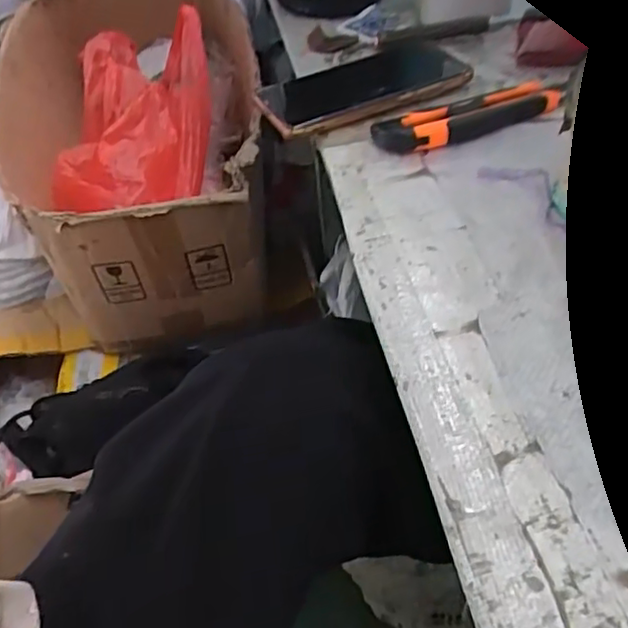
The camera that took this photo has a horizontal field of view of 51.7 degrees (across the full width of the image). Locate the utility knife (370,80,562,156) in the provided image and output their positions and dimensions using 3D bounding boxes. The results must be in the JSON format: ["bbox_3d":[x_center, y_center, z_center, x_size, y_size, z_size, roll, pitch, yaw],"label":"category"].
[{"bbox_3d":[0.111,-0.141,0.461,0.138,0.019,0.032,-18,48,-11],"label":"utility knife"}]

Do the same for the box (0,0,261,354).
[{"bbox_3d":[-0.198,-0.214,0.783,0.256,0.232,0.447,-10,59,-3],"label":"box"}]

